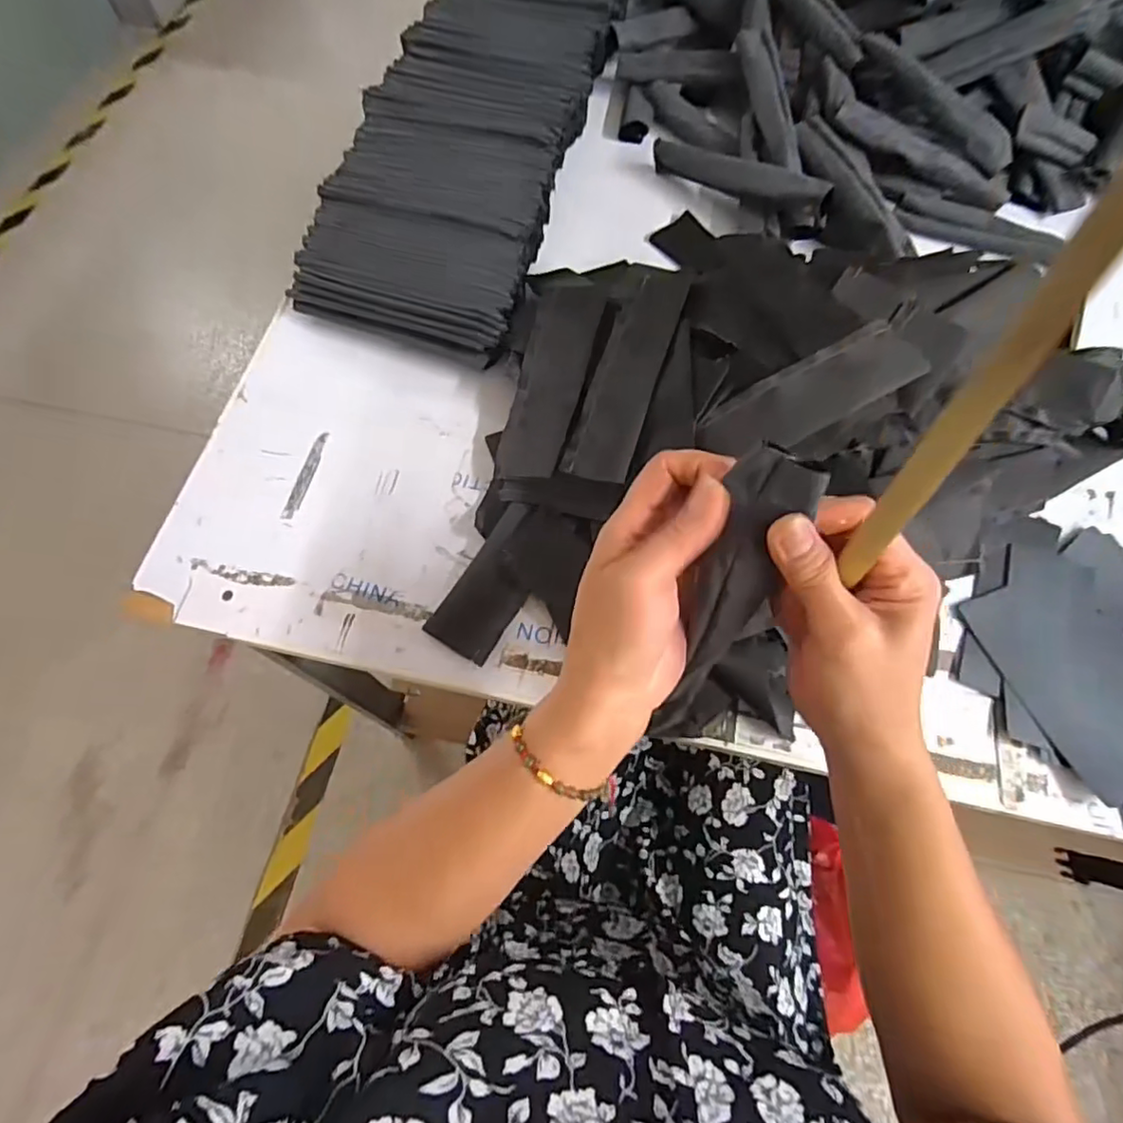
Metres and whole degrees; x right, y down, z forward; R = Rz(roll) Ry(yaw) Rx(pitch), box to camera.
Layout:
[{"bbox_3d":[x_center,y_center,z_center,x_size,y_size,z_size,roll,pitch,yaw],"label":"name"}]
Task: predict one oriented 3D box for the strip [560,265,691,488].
[{"bbox_3d":[0.053,-0.151,0.471,0.056,0.006,0.194,10,73,27],"label":"strip"}]

